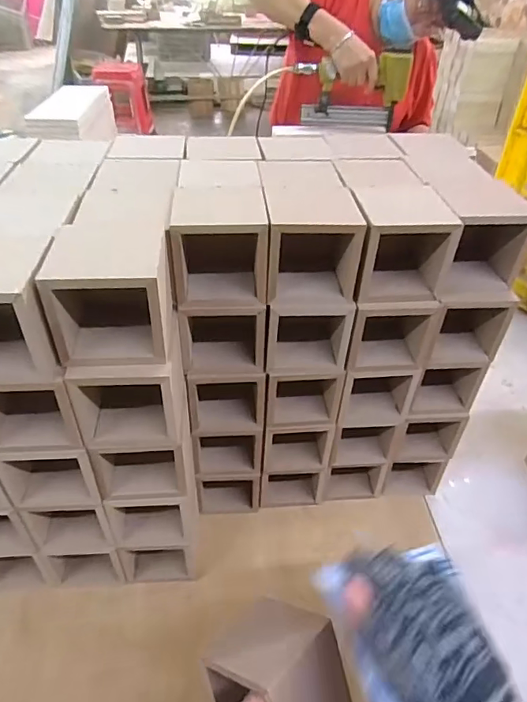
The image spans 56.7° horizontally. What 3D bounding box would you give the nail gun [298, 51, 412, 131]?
[{"bbox_3d":[0.201,-0.577,1.080,0.220,0.158,0.044,10,41,10],"label":"nail gun"}]

